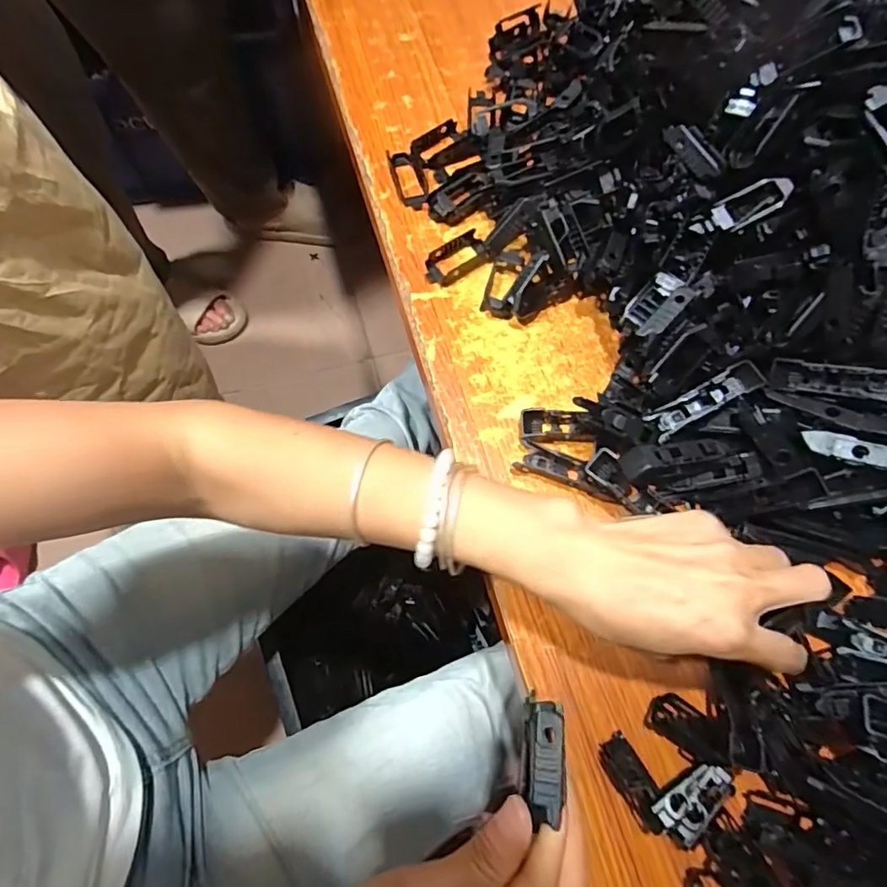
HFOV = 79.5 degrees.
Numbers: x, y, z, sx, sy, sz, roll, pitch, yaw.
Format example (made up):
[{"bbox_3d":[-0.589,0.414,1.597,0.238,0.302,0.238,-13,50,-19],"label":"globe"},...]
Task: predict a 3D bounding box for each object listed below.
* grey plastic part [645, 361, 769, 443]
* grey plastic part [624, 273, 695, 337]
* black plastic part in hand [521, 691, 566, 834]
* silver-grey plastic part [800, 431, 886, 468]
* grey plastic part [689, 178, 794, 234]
[{"bbox_3d":[0.156,-0.025,0.318,0.069,0.012,0.017,-29,74,4],"label":"grey plastic part"},{"bbox_3d":[0.132,-0.084,0.329,0.044,0.012,0.027,-44,53,-3],"label":"grey plastic part"},{"bbox_3d":[0.042,0.132,0.223,0.016,0.005,0.046,8,60,1],"label":"black plastic part in hand"},{"bbox_3d":[0.229,0.006,0.285,0.063,0.008,0.011,16,70,29],"label":"silver-grey plastic part"},{"bbox_3d":[0.181,-0.141,0.321,0.056,0.014,0.023,-25,73,10],"label":"grey plastic part"}]

